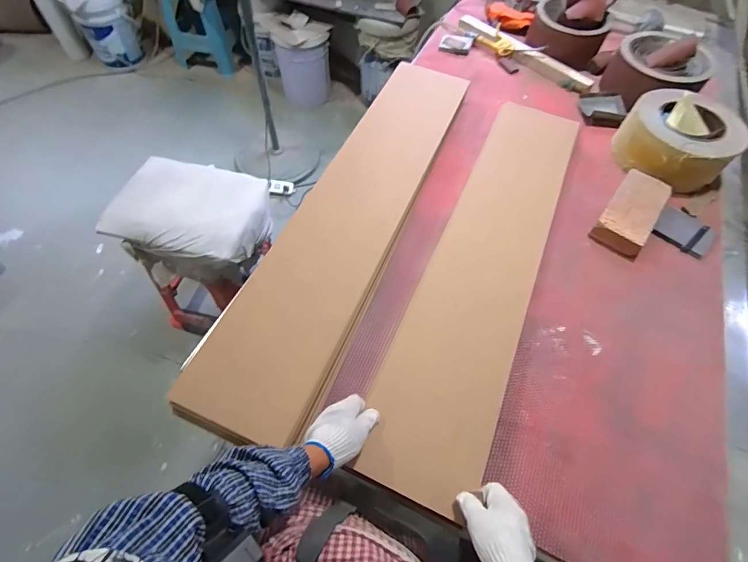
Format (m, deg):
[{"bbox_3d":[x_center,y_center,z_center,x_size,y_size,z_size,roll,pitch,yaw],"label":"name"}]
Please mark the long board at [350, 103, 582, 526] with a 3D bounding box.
[{"bbox_3d":[0.245,-0.080,0.823,0.209,0.042,1.021,22,59,10],"label":"long board"}]

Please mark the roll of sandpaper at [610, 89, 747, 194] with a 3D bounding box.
[{"bbox_3d":[0.734,-0.341,0.946,0.252,0.127,0.225,36,65,17],"label":"roll of sandpaper"}]

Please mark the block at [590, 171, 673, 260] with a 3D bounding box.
[{"bbox_3d":[0.589,-0.162,0.887,0.108,0.052,0.227,34,64,16],"label":"block"}]

